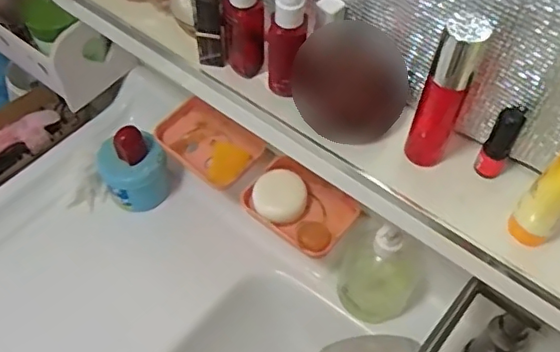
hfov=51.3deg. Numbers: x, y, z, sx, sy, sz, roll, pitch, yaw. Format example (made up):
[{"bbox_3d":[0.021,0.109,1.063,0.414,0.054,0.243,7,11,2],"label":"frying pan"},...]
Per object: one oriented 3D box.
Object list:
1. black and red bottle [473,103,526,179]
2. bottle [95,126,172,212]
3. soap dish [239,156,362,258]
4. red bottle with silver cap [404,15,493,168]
[{"bbox_3d":[0.176,-0.027,0.467,0.021,0.063,0.024,31,58,19],"label":"black and red bottle"},{"bbox_3d":[-0.189,-0.009,0.757,0.088,0.118,0.072,-17,56,-15],"label":"bottle"},{"bbox_3d":[0.023,0.031,0.675,0.123,0.031,0.088,36,60,22],"label":"soap dish"},{"bbox_3d":[0.129,-0.064,0.455,0.031,0.136,0.037,23,56,14],"label":"red bottle with silver cap"}]

